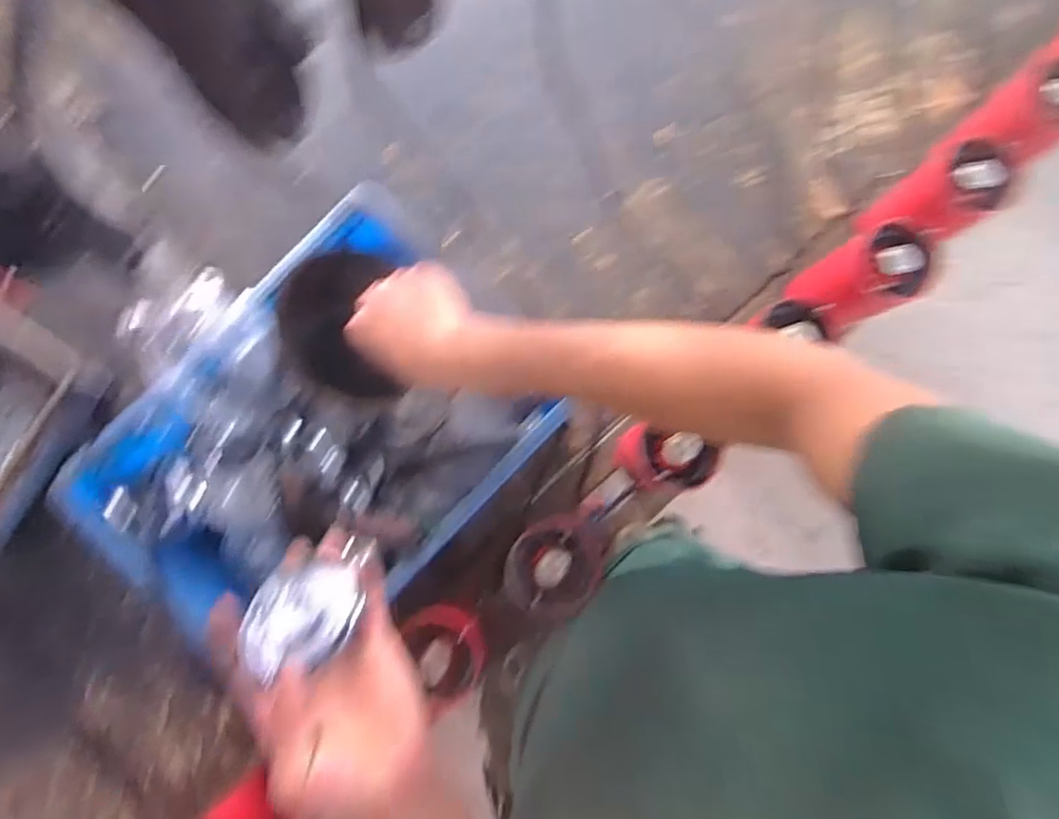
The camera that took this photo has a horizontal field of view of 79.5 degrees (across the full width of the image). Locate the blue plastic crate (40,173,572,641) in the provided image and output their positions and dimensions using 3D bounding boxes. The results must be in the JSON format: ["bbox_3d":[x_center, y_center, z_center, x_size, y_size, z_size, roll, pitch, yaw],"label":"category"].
[{"bbox_3d":[-0.200,0.047,0.623,0.429,0.145,0.286,-45,86,-4],"label":"blue plastic crate"}]

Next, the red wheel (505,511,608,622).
[{"bbox_3d":[0.024,0.137,0.560,0.090,0.031,0.075,-42,86,-4],"label":"red wheel"}]

